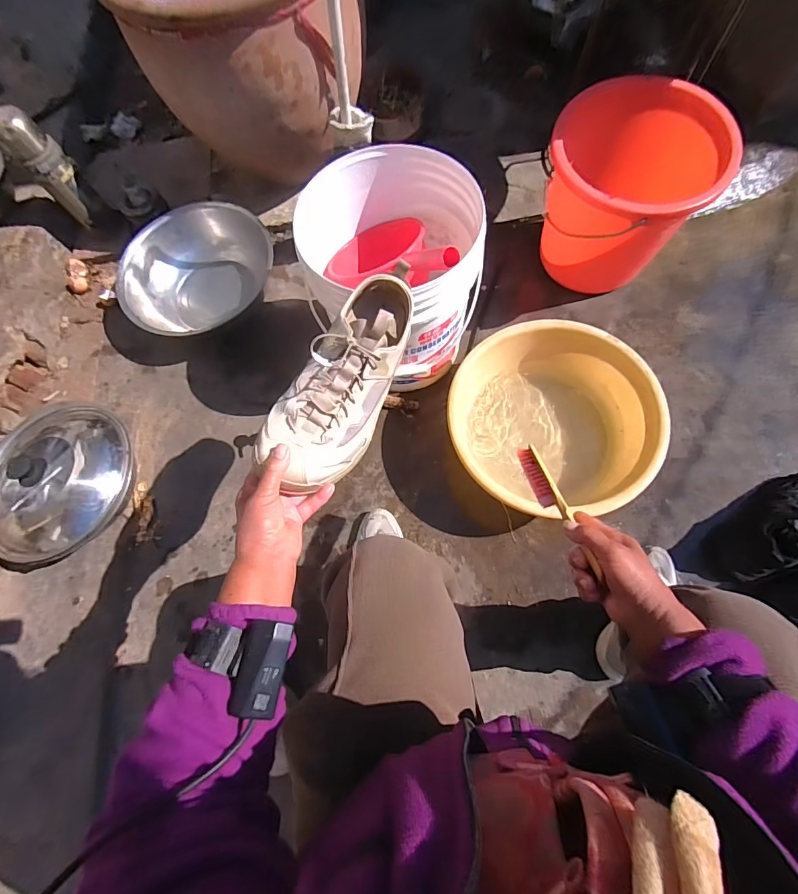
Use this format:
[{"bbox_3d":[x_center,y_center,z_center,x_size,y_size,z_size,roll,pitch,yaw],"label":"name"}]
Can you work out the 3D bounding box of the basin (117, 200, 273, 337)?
[{"bbox_3d":[-0.535,-0.463,1.112,0.361,0.138,0.305,-21,70,-3],"label":"basin"}]

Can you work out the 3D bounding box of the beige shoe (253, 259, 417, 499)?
[{"bbox_3d":[-0.059,-0.087,0.475,0.093,0.104,0.267,23,75,9],"label":"beige shoe"}]

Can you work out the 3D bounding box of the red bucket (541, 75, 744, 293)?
[{"bbox_3d":[0.468,-0.544,0.956,0.310,0.323,0.310,-2,72,5],"label":"red bucket"}]

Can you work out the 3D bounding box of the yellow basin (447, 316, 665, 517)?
[{"bbox_3d":[0.301,-0.054,0.874,0.389,0.161,0.380,-2,72,5],"label":"yellow basin"}]

